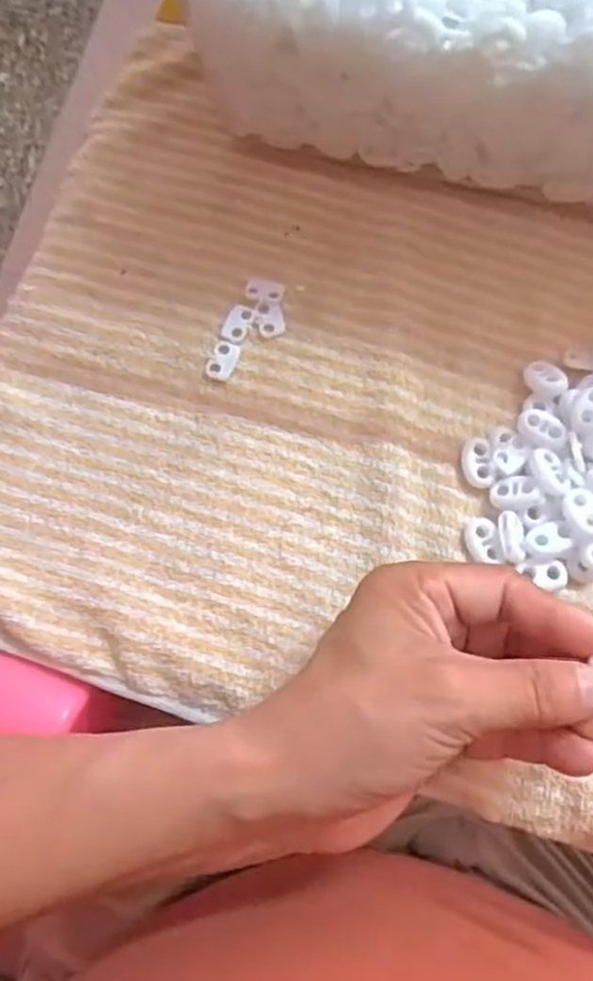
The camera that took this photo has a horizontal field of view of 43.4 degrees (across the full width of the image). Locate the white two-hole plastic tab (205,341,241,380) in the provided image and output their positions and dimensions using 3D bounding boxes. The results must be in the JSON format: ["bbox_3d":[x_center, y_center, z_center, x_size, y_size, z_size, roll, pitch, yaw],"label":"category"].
[{"bbox_3d":[-0.034,-0.061,0.344,0.012,0.004,0.019,24,78,7],"label":"white two-hole plastic tab"}]

